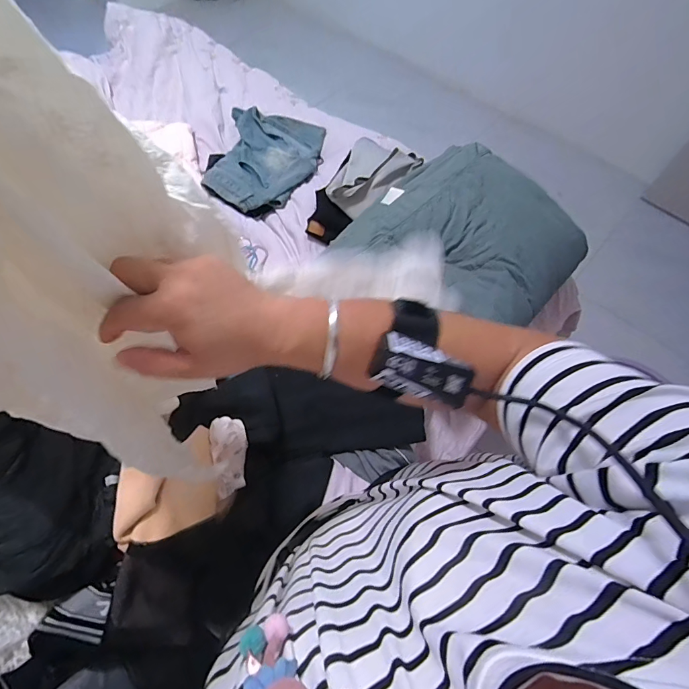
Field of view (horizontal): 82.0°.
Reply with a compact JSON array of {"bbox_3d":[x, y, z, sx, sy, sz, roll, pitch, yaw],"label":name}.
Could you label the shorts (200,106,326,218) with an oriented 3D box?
[{"bbox_3d":[-0.225,-0.511,1.089,0.280,0.050,0.381,11,64,4],"label":"shorts"}]

